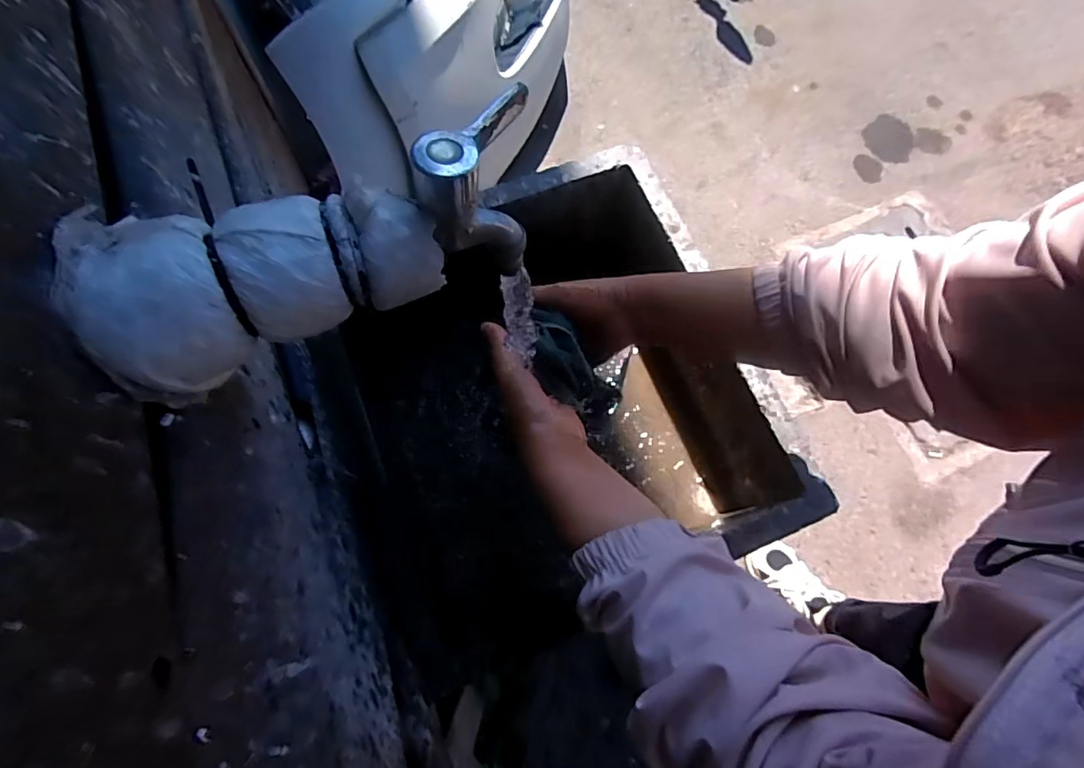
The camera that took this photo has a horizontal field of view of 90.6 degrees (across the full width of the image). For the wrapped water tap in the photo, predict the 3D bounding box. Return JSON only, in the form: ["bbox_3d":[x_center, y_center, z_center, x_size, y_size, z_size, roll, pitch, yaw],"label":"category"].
[{"bbox_3d":[-0.095,-0.055,0.259,0.193,0.102,0.082,-19,74,-9],"label":"wrapped water tap"}]

